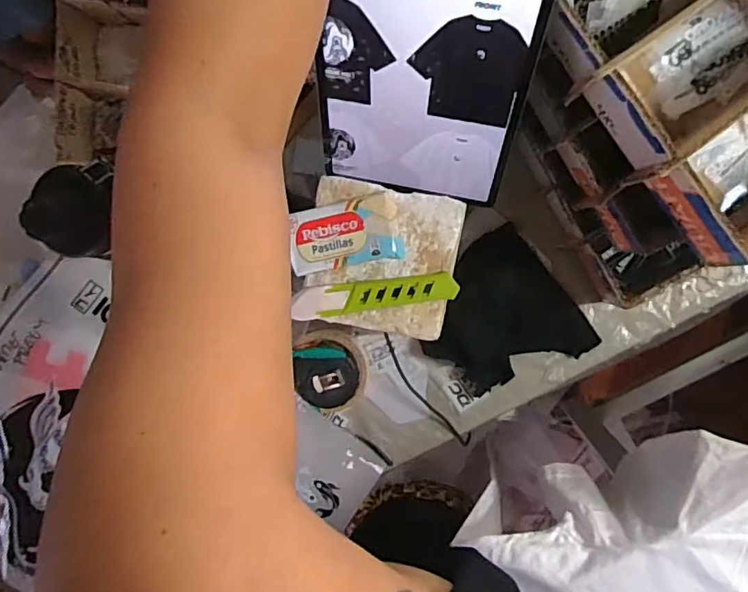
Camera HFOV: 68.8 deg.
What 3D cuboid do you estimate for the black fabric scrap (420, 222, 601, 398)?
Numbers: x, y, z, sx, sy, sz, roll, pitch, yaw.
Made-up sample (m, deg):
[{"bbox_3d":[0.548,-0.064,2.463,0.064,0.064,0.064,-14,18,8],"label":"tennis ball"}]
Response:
[{"bbox_3d":[0.139,0.030,0.594,0.152,0.019,0.161,-44,88,8],"label":"black fabric scrap"}]

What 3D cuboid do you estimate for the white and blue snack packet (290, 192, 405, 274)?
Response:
[{"bbox_3d":[-0.026,-0.056,0.504,0.099,0.019,0.058,-9,93,8],"label":"white and blue snack packet"}]

